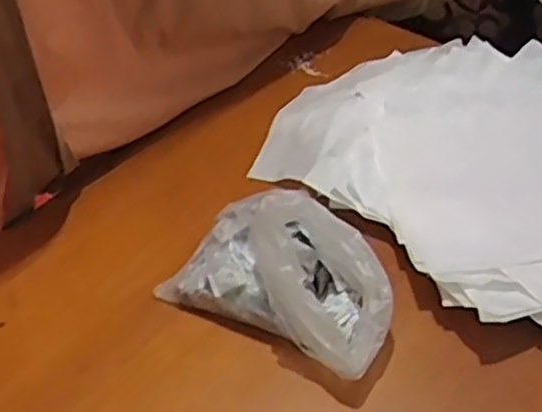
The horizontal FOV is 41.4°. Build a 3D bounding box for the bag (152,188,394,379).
[{"bbox_3d":[0.010,0.062,0.768,0.256,0.121,0.122,23,52,25],"label":"bag"}]

